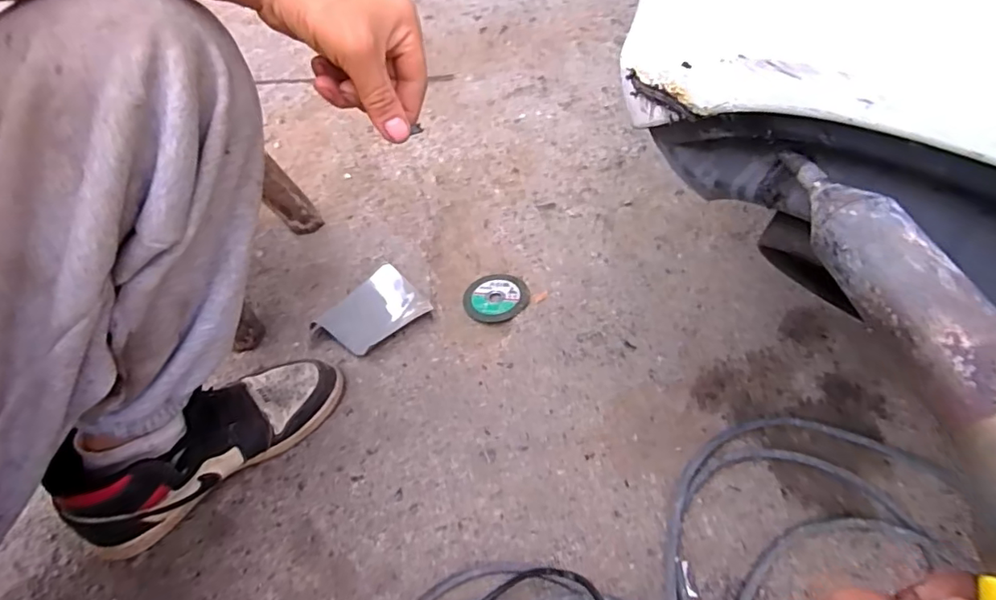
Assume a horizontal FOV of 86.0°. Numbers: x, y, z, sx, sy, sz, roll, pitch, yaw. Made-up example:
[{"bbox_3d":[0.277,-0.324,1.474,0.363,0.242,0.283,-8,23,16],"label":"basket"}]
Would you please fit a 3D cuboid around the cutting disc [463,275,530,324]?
[{"bbox_3d":[-0.003,-0.003,0.711,0.086,0.009,0.081,-7,46,7],"label":"cutting disc"}]

